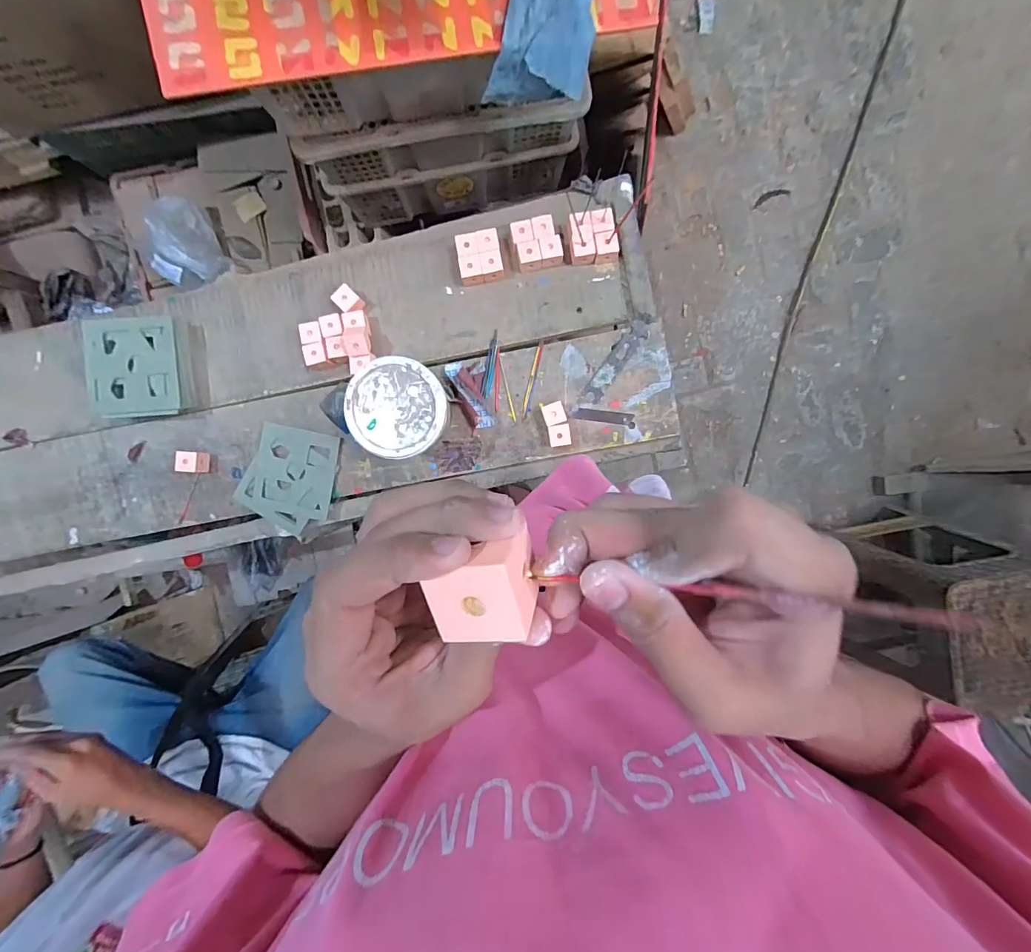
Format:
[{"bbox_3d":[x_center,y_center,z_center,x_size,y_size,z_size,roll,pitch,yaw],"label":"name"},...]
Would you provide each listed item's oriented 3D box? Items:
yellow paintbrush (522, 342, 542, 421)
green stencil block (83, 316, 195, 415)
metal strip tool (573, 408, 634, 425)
[{"bbox_3d":[0.024,-0.145,0.677,0.007,0.004,0.121,14,95,-1],"label":"yellow paintbrush"},{"bbox_3d":[-0.570,-0.164,0.673,0.148,0.044,0.146,-2,95,0],"label":"green stencil block"},{"bbox_3d":[0.136,-0.093,0.682,0.091,0.004,0.017,7,95,-1],"label":"metal strip tool"}]

